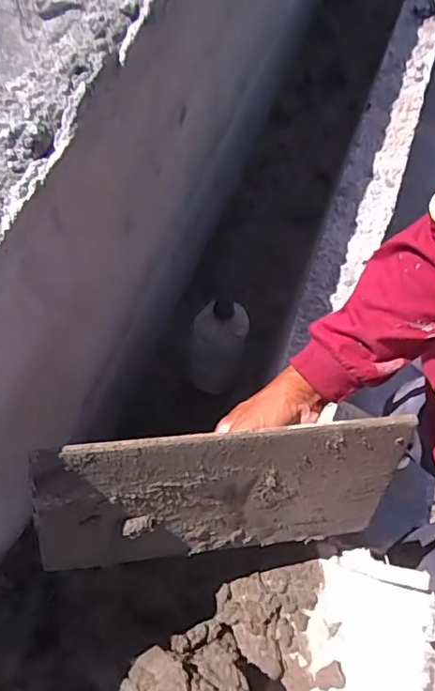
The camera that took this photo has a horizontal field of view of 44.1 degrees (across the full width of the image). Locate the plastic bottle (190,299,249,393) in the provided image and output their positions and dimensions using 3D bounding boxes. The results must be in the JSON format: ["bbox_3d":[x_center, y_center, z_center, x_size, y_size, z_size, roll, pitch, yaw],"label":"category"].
[{"bbox_3d":[-0.001,0.001,0.869,0.088,0.222,0.078,3,65,-1],"label":"plastic bottle"}]

